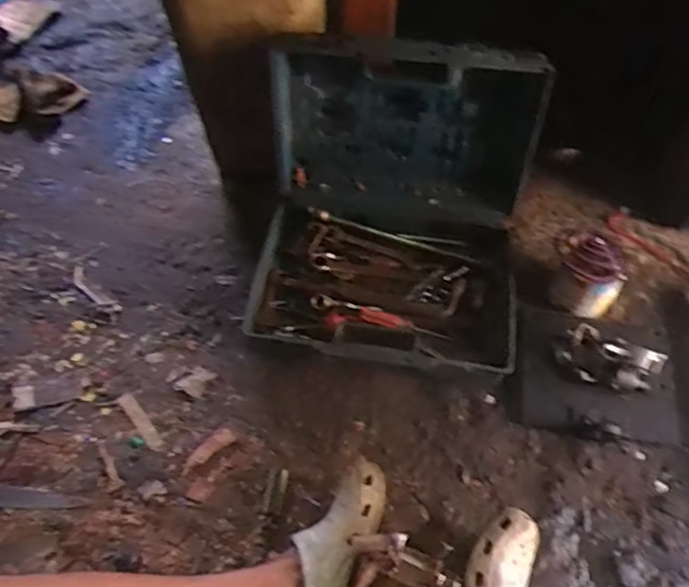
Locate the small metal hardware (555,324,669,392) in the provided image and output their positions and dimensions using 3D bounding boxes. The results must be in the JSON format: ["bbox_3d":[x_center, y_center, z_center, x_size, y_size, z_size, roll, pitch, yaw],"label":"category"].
[{"bbox_3d":[0.409,0.107,0.983,0.144,0.072,0.086,26,60,19],"label":"small metal hardware"}]

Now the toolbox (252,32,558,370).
[{"bbox_3d":[0.071,-0.130,0.986,0.416,0.355,0.398,9,56,8],"label":"toolbox"}]

